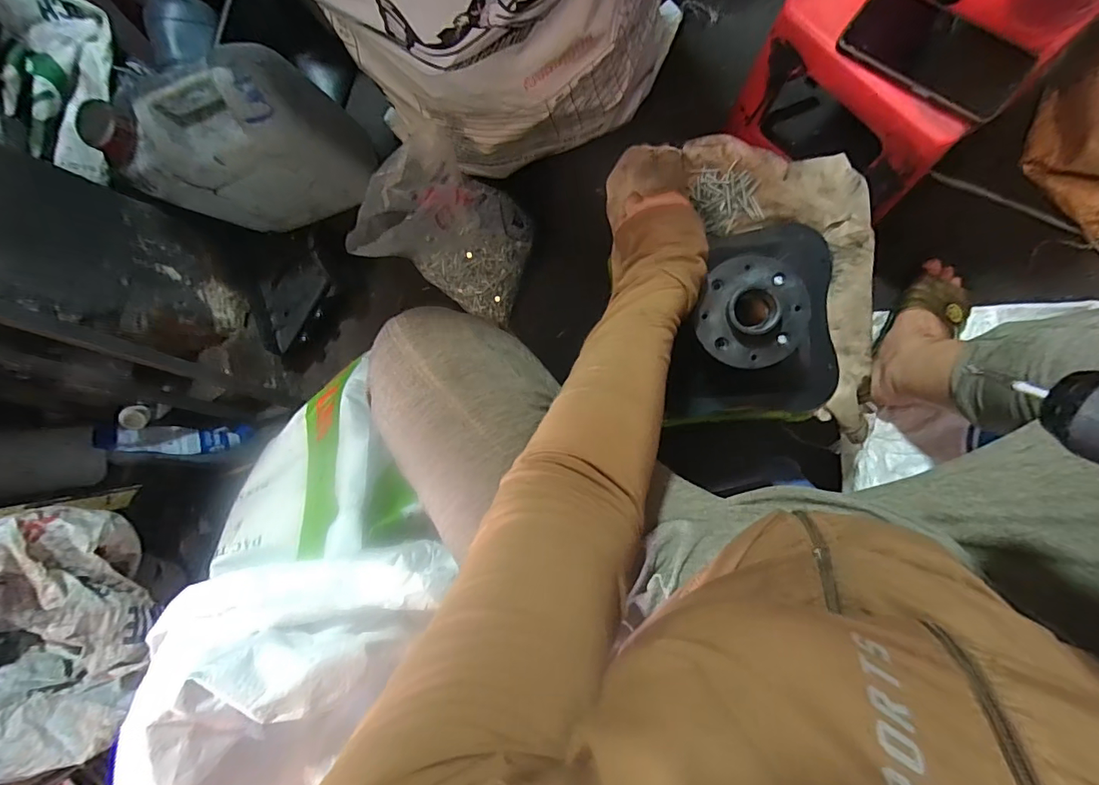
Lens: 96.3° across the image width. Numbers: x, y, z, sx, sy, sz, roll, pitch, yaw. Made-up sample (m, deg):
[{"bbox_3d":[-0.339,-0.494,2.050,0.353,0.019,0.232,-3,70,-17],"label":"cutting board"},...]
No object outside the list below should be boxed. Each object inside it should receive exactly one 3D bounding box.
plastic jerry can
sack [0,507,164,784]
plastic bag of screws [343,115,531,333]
[{"bbox_3d":[-0.412,-0.331,0.694,0.246,0.273,0.099,-21,85,9],"label":"plastic jerry can"},{"bbox_3d":[-0.601,0.275,0.525,0.212,0.204,0.272,-9,87,9],"label":"sack"},{"bbox_3d":[-0.135,-0.234,0.689,0.172,0.230,0.193,23,92,10],"label":"plastic bag of screws"}]

